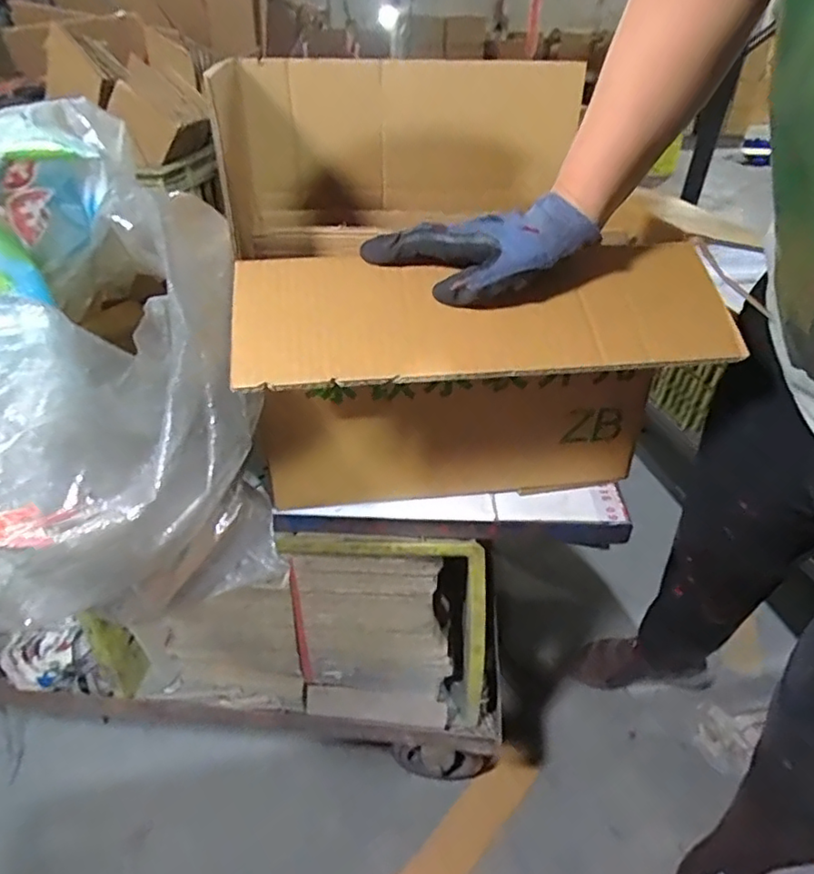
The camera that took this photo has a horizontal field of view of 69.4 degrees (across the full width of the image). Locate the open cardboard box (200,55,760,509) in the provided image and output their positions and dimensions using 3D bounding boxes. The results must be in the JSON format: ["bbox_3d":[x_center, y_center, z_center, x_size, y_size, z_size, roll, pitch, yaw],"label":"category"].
[{"bbox_3d":[0.040,-0.150,0.619,0.386,0.376,0.417,-6,34,-7],"label":"open cardboard box"}]

